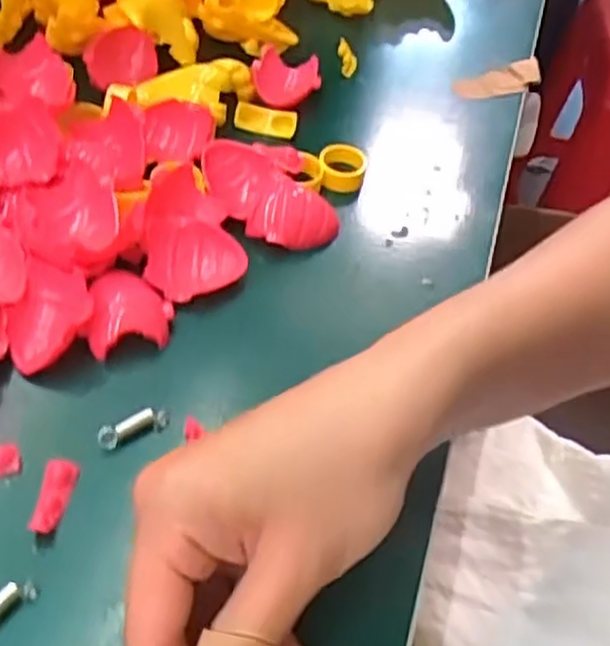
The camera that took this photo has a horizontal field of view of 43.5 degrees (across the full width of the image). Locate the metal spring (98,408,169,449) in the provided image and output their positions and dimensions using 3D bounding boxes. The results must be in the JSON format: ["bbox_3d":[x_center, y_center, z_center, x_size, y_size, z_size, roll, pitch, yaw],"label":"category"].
[{"bbox_3d":[-0.065,0.040,0.291,0.027,0.009,0.007,-25,58,-23],"label":"metal spring"}]

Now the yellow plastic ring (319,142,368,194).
[{"bbox_3d":[0.019,-0.080,0.394,0.024,0.014,0.025,3,51,-4],"label":"yellow plastic ring"}]

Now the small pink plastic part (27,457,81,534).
[{"bbox_3d":[-0.089,0.061,0.271,0.011,0.005,0.029,5,51,-2],"label":"small pink plastic part"}]

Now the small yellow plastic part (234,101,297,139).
[{"bbox_3d":[-0.021,-0.110,0.412,0.032,0.013,0.011,7,51,-1],"label":"small yellow plastic part"}]

